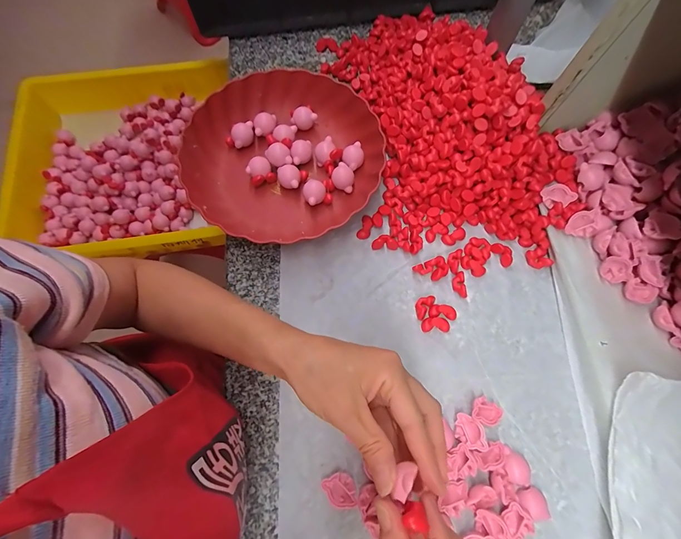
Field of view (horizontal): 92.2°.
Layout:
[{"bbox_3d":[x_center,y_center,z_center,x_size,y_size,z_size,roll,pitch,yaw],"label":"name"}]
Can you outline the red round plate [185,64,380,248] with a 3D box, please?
[{"bbox_3d":[-0.073,-0.150,0.424,0.236,0.051,0.215,-22,74,-7],"label":"red round plate"}]

